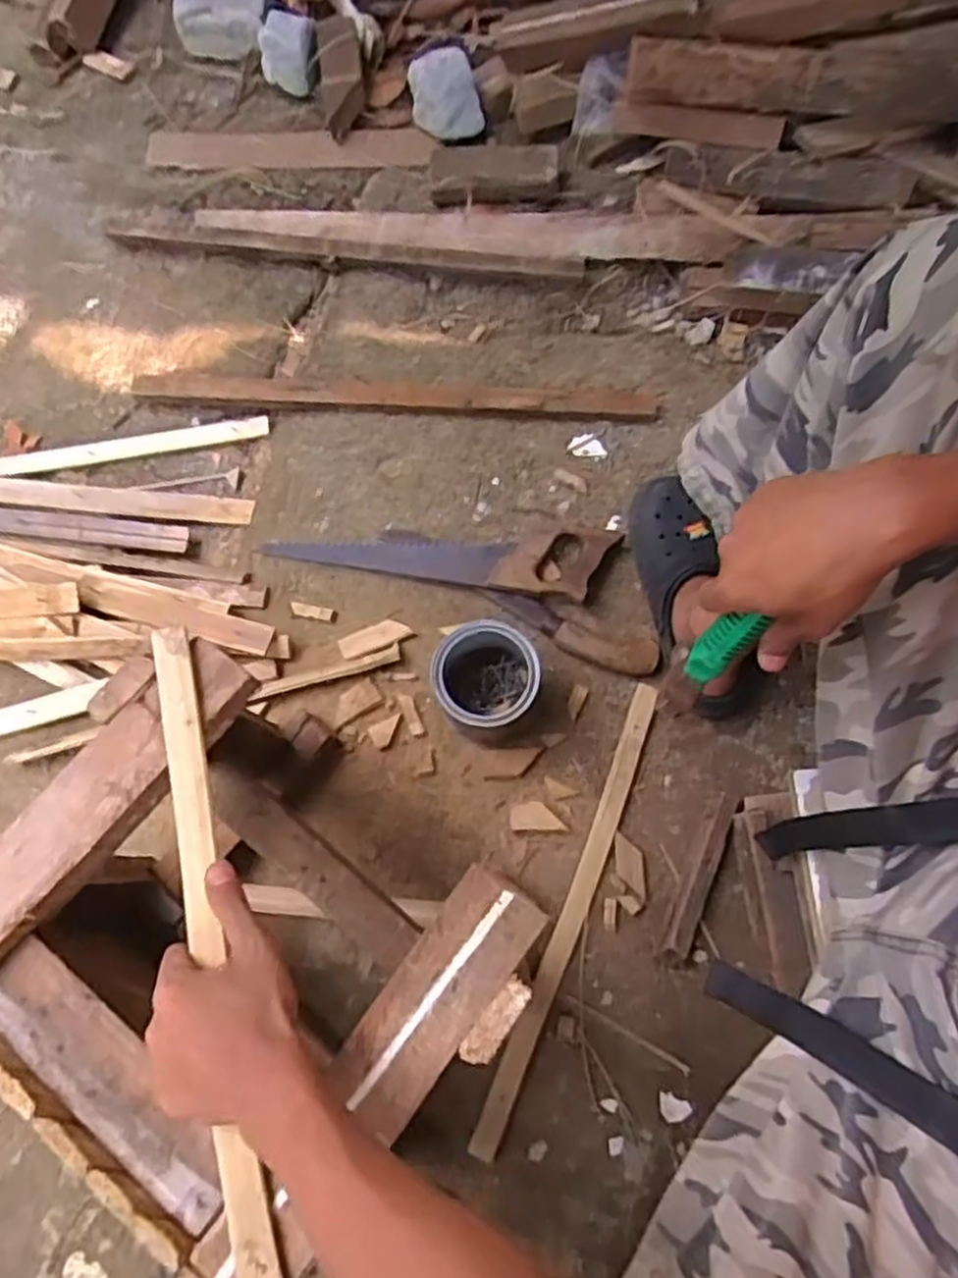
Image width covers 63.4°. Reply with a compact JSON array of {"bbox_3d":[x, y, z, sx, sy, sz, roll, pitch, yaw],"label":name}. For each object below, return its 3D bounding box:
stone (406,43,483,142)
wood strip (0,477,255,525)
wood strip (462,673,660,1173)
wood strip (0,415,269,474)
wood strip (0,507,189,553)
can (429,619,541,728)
[{"bbox_3d":[-0.046,-0.765,1.089,0.097,0.097,0.050,-14,75,-2],"label":"stone"},{"bbox_3d":[-0.477,-0.180,0.996,0.381,0.016,0.039,5,75,3],"label":"wood strip"},{"bbox_3d":[0.102,0.281,0.822,0.029,0.013,0.503,21,77,7],"label":"wood strip"},{"bbox_3d":[-0.463,-0.249,1.011,0.373,0.015,0.028,-10,75,-1],"label":"wood strip"},{"bbox_3d":[-0.556,-0.147,0.981,0.372,0.012,0.039,7,75,4],"label":"wood strip"},{"bbox_3d":[0.007,0.046,0.830,0.102,0.126,0.102,0,75,2],"label":"can"}]

